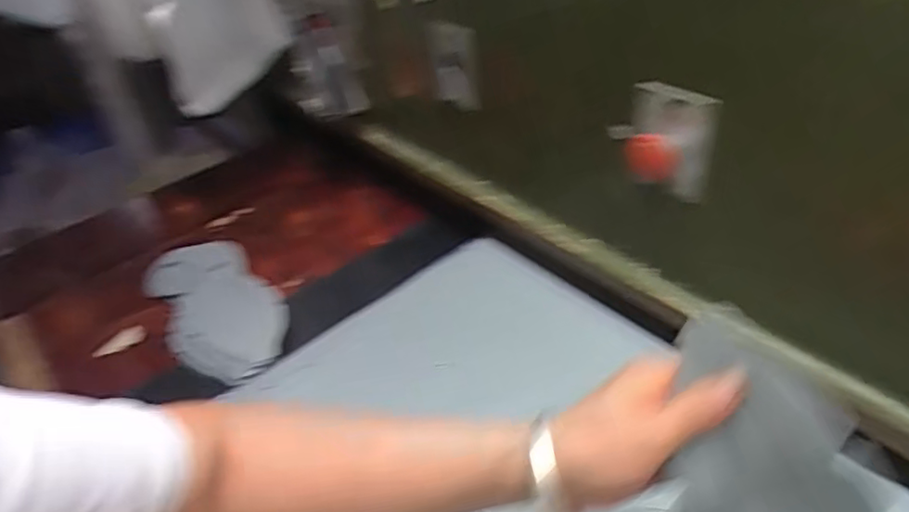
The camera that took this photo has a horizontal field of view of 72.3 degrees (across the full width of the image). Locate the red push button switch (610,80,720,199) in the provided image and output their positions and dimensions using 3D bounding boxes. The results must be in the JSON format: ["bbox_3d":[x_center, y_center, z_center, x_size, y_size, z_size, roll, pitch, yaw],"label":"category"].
[{"bbox_3d":[0.167,-0.092,0.510,0.085,0.088,0.025,20,46,30],"label":"red push button switch"}]

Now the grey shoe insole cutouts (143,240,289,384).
[{"bbox_3d":[-0.286,0.054,0.743,0.126,0.014,0.263,-30,43,-26],"label":"grey shoe insole cutouts"}]

